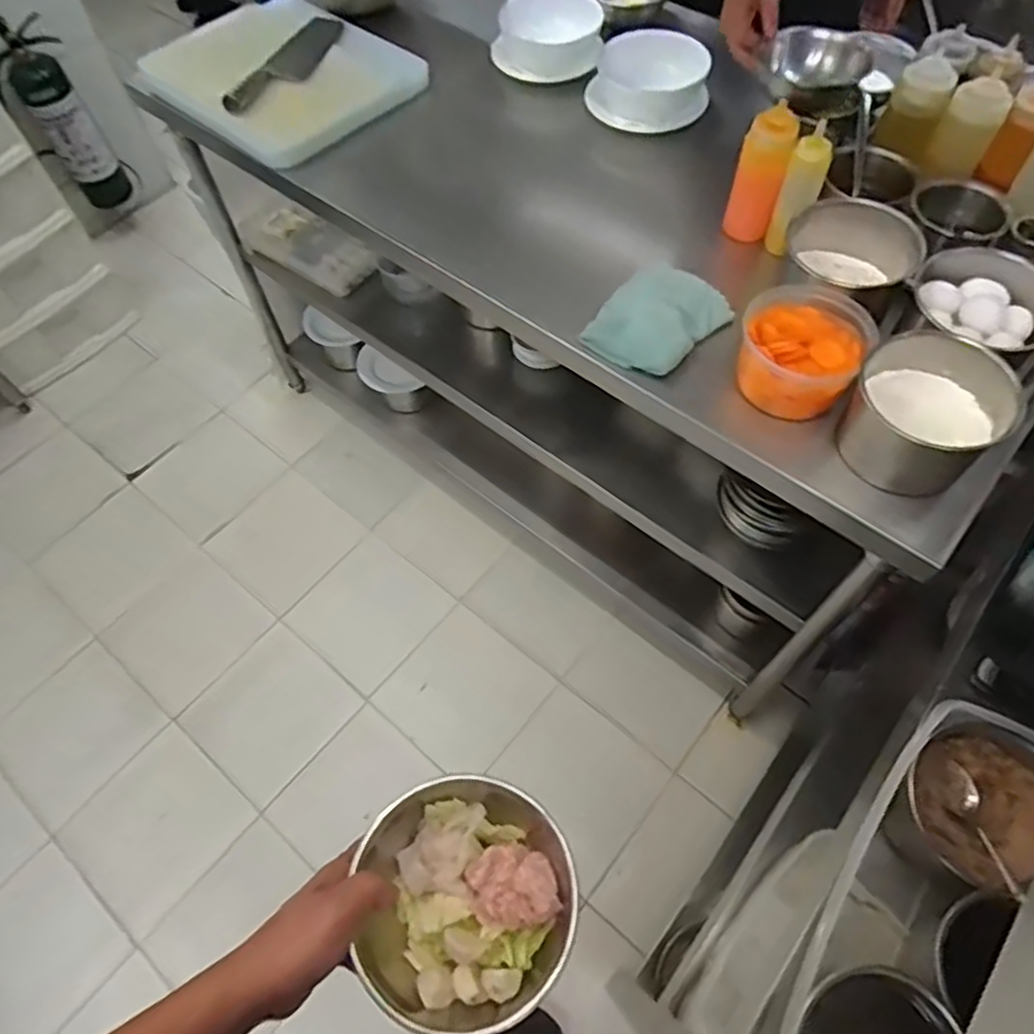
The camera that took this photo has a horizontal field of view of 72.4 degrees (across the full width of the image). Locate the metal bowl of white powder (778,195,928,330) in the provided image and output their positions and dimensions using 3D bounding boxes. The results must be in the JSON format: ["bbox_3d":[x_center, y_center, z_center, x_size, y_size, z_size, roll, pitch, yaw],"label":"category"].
[{"bbox_3d":[0.407,-0.309,0.881,0.152,0.101,0.127,21,66,13],"label":"metal bowl of white powder"}]

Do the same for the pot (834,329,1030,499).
[{"bbox_3d":[0.448,-0.113,0.782,0.153,0.119,0.122,39,71,20],"label":"pot"}]

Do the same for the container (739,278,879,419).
[{"bbox_3d":[0.337,-0.196,0.842,0.138,0.090,0.135,-1,63,3],"label":"container"}]

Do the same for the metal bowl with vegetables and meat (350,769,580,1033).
[{"bbox_3d":[-0.040,0.298,0.555,0.166,0.057,0.175,-1,63,3],"label":"metal bowl with vegetables and meat"}]

